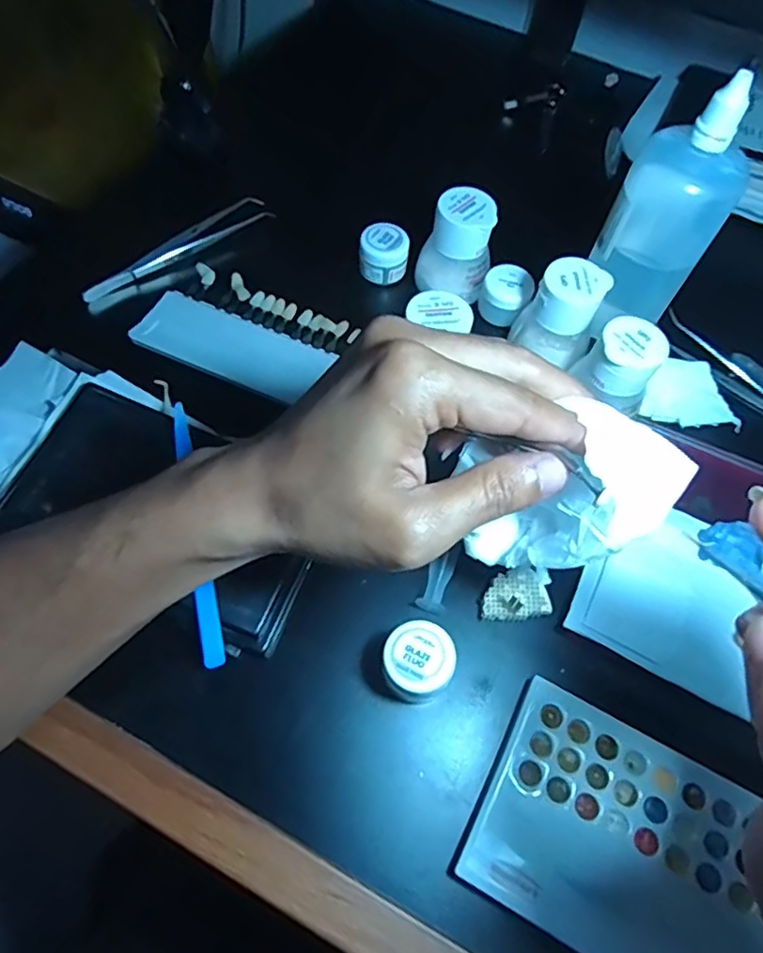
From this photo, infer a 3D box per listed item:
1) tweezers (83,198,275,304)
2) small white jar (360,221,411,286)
[{"bbox_3d":[-0.138,-0.158,0.417,0.141,0.006,0.018,-40,72,-21],"label":"tweezers"},{"bbox_3d":[0.002,-0.151,0.411,0.031,0.028,0.027,9,63,1],"label":"small white jar"}]

